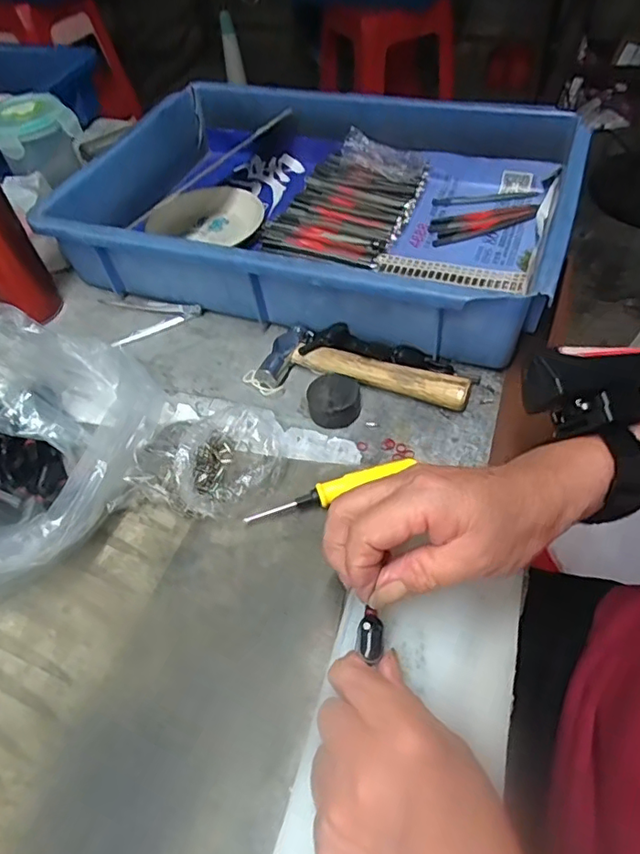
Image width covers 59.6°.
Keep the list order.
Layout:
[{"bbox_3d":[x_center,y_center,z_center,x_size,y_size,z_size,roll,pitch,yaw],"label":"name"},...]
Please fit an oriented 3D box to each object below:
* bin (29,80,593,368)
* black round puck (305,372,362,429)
[{"bbox_3d":[0.000,-0.207,0.524,0.427,0.085,0.290,15,54,17],"label":"bin"},{"bbox_3d":[0.010,-0.019,0.411,0.039,0.021,0.045,-5,50,1],"label":"black round puck"}]

